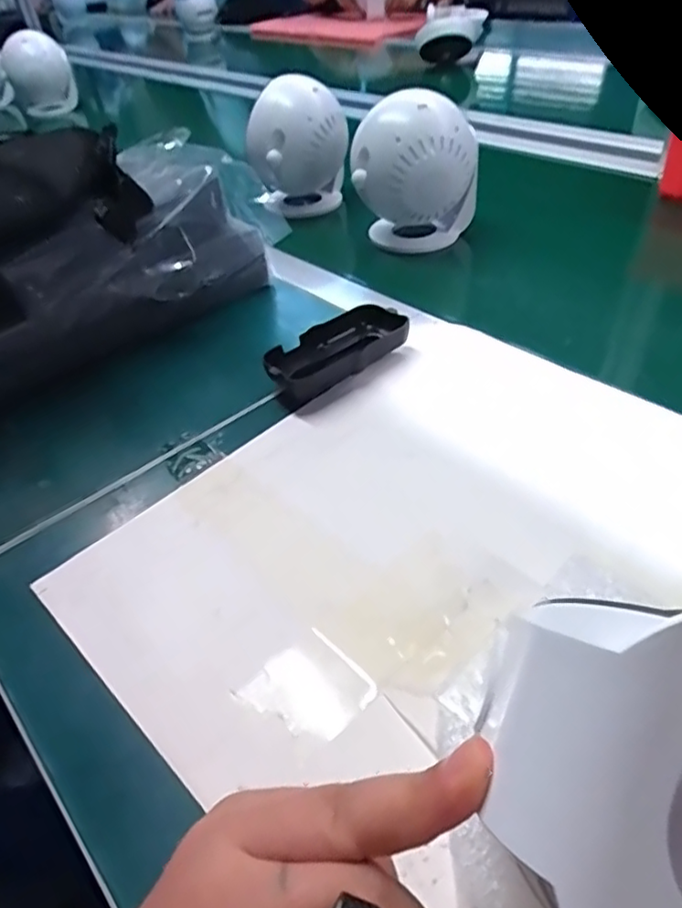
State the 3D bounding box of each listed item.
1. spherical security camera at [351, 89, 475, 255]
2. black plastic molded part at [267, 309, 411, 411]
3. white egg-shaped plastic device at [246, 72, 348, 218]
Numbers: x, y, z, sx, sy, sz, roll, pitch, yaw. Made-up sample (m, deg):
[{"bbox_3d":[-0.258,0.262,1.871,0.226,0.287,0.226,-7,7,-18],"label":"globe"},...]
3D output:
[{"bbox_3d":[0.069,-0.261,0.585,0.093,0.133,0.102,23,49,28],"label":"spherical security camera"},{"bbox_3d":[-0.003,-0.075,0.455,0.116,0.029,0.042,-29,47,-24],"label":"black plastic molded part"},{"bbox_3d":[-0.045,-0.336,0.681,0.098,0.132,0.083,-1,42,6],"label":"white egg-shaped plastic device"}]

